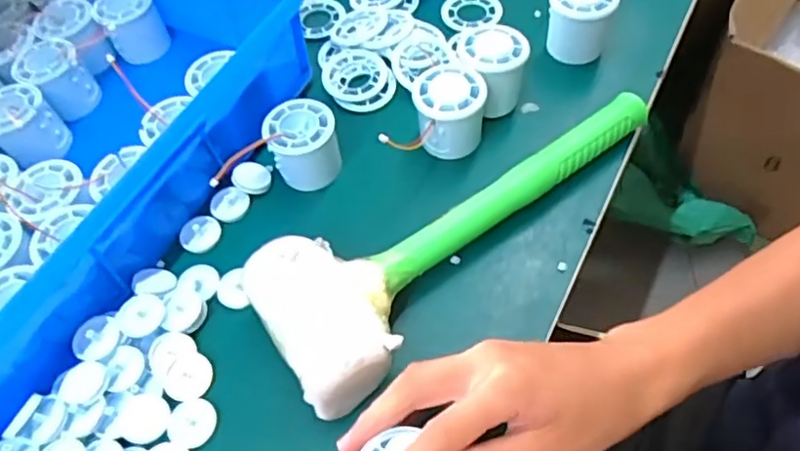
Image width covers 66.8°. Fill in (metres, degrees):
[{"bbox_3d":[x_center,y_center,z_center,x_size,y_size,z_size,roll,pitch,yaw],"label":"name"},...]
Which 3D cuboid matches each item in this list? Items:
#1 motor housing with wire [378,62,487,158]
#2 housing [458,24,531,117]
[{"bbox_3d":[0.030,-0.092,0.501,0.077,0.062,0.051,3,58,8],"label":"motor housing with wire"},{"bbox_3d":[0.079,-0.131,0.518,0.058,0.061,0.058,1,58,7],"label":"housing"}]

